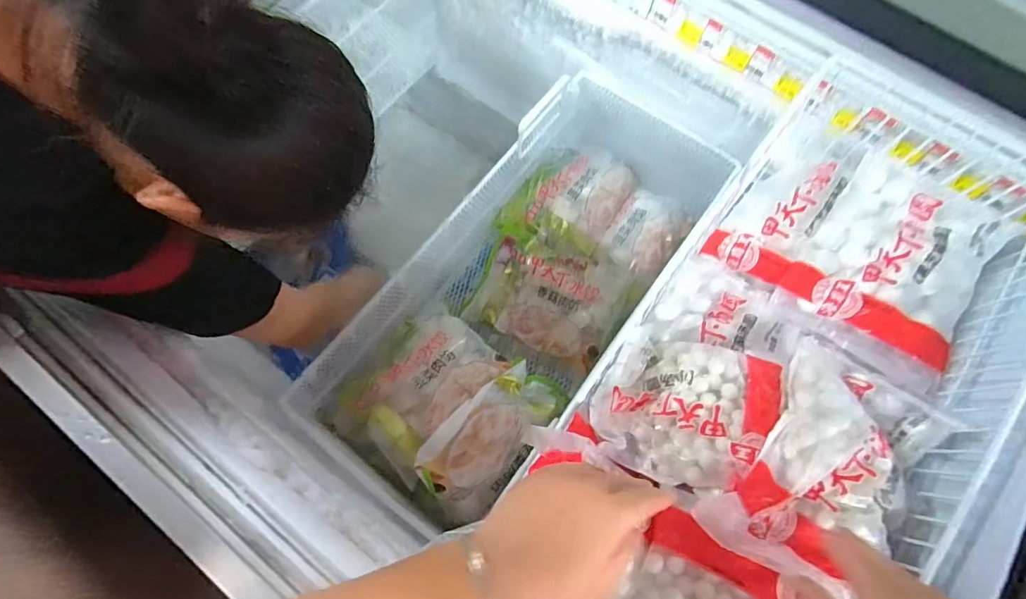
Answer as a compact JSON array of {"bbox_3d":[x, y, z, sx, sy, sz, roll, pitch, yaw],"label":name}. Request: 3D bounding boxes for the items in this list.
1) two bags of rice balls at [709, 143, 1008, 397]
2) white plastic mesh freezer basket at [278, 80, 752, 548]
[{"bbox_3d":[0.367,-0.051,0.548,0.256,0.080,0.203,38,73,11],"label":"two bags of rice balls"},{"bbox_3d":[0.015,-0.027,0.709,0.235,0.167,0.612,37,73,11],"label":"white plastic mesh freezer basket"}]

